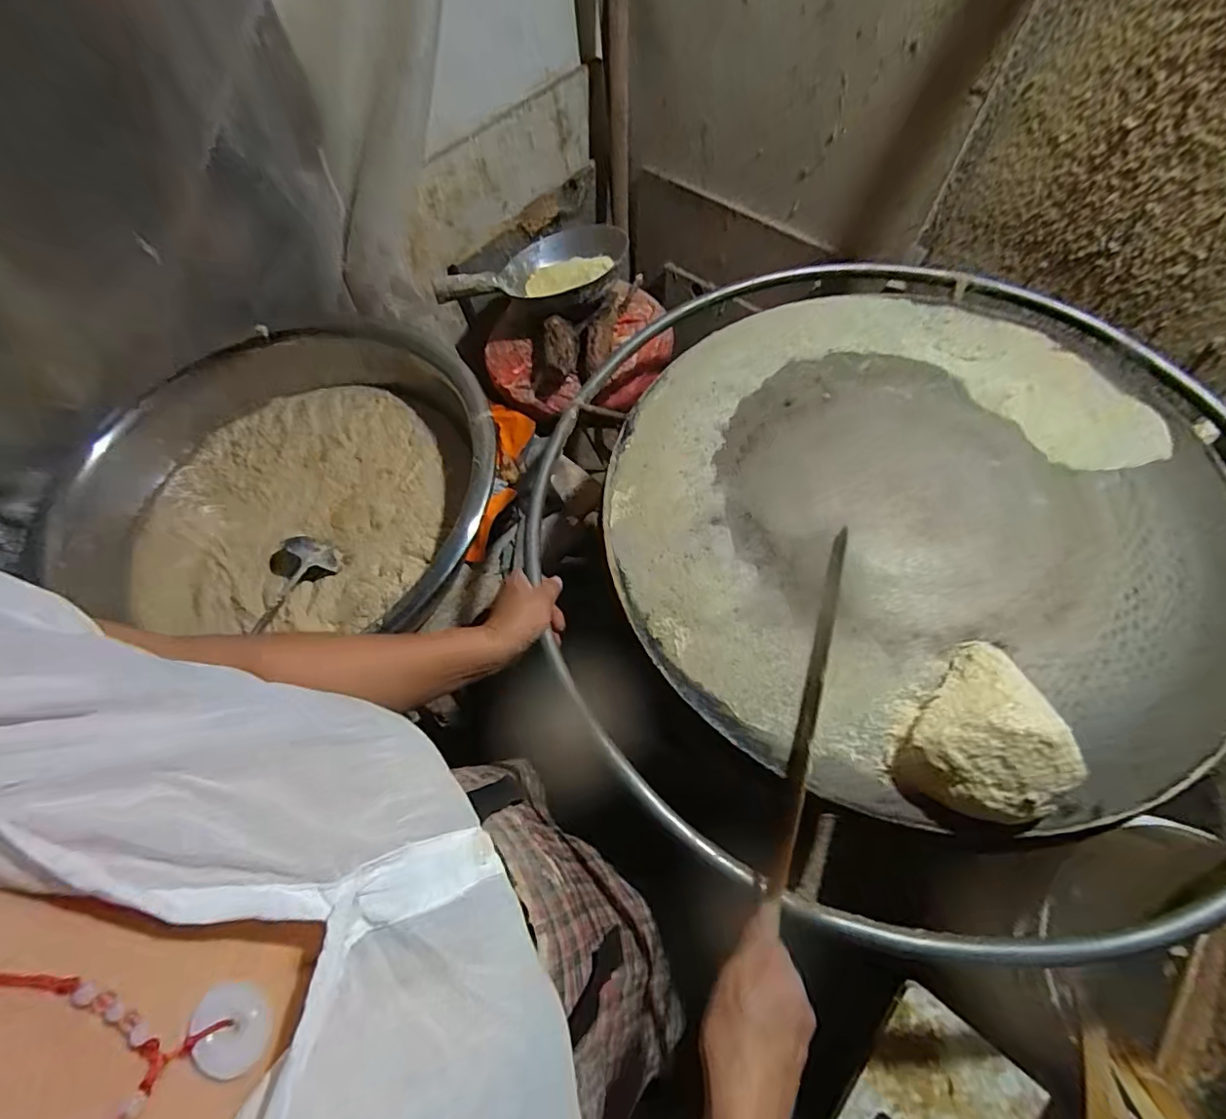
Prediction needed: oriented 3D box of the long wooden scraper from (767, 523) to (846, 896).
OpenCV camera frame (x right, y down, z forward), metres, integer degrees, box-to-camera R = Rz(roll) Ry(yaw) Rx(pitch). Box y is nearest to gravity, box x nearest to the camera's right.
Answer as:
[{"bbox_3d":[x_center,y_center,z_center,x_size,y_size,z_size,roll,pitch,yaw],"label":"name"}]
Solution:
[{"bbox_3d":[0.181,0.116,0.490,0.015,0.011,0.339,16,63,12],"label":"long wooden scraper"}]

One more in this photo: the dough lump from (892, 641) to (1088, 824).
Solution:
[{"bbox_3d":[0.311,0.142,0.439,0.101,0.064,0.140,39,71,21],"label":"dough lump"}]

